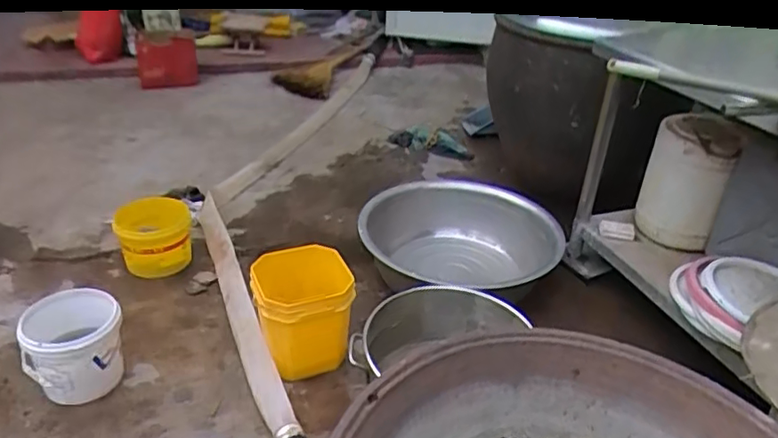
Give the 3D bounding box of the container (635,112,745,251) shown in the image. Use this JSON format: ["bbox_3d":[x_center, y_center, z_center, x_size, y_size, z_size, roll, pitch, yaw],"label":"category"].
[{"bbox_3d":[0.899,-0.103,1.757,0.201,0.375,0.204,5,31,2],"label":"container"}]

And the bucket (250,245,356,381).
[{"bbox_3d":[-0.228,0.250,1.556,0.244,0.291,0.224,-8,33,-19],"label":"bucket"}]

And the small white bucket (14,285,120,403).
[{"bbox_3d":[-0.777,0.322,1.449,0.228,0.189,0.195,-15,35,-27],"label":"small white bucket"}]

